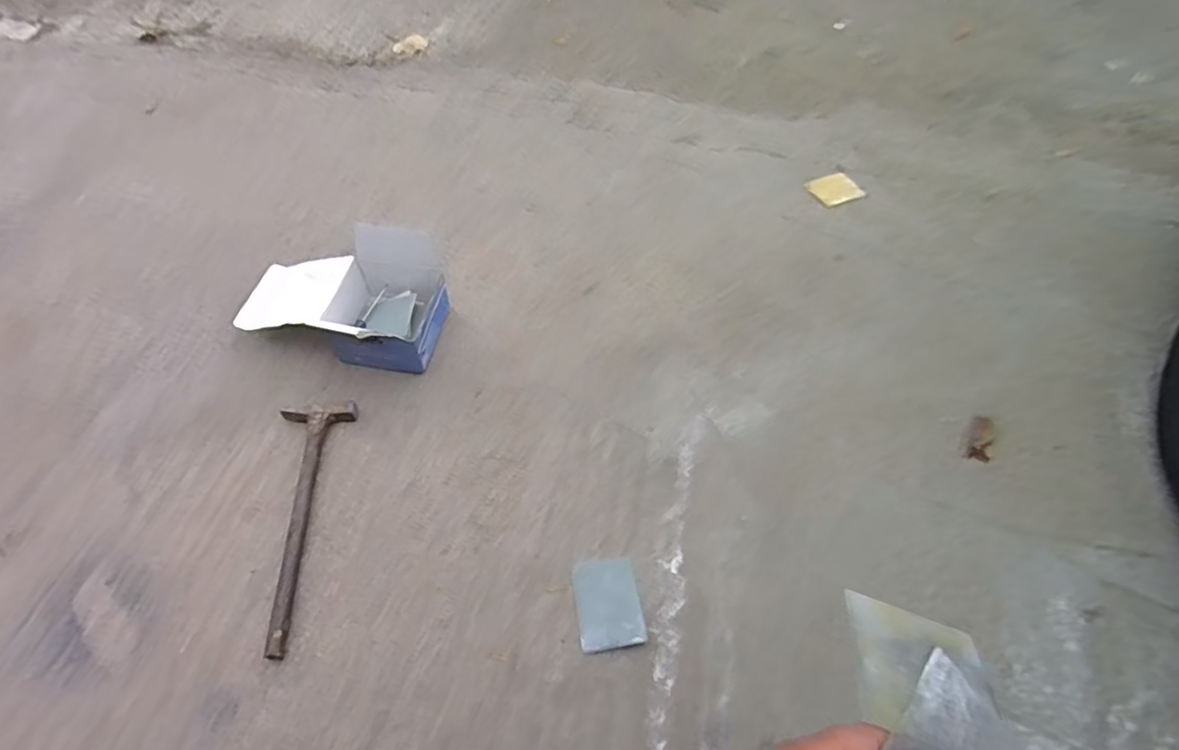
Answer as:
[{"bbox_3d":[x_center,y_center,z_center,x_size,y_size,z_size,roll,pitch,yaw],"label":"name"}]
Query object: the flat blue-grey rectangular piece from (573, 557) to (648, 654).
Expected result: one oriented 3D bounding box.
[{"bbox_3d":[0.021,0.262,0.693,0.071,0.008,0.099,-6,55,-8],"label":"flat blue-grey rectangular piece"}]

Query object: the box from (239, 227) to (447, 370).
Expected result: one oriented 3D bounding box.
[{"bbox_3d":[-0.352,-0.108,0.855,0.269,0.127,0.169,8,54,2],"label":"box"}]

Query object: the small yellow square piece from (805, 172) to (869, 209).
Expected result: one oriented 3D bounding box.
[{"bbox_3d":[0.478,-0.362,1.168,0.096,0.004,0.078,-20,58,-17],"label":"small yellow square piece"}]

